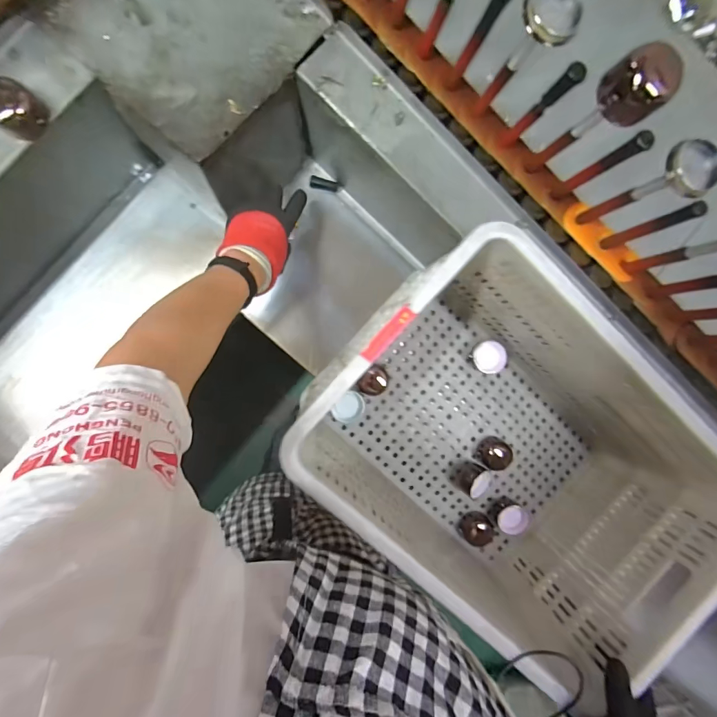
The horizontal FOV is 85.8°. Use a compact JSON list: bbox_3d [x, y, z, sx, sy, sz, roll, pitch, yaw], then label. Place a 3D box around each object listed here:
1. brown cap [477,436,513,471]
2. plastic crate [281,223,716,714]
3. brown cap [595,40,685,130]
[{"bbox_3d":[0.253,0.175,0.711,0.062,0.031,0.055,30,87,-5],"label":"brown cap"},{"bbox_3d":[0.200,0.144,0.580,0.532,0.310,0.358,44,86,-8],"label":"plastic crate"},{"bbox_3d":[0.258,-0.252,0.357,0.048,0.042,0.054,-36,93,-5],"label":"brown cap"}]

